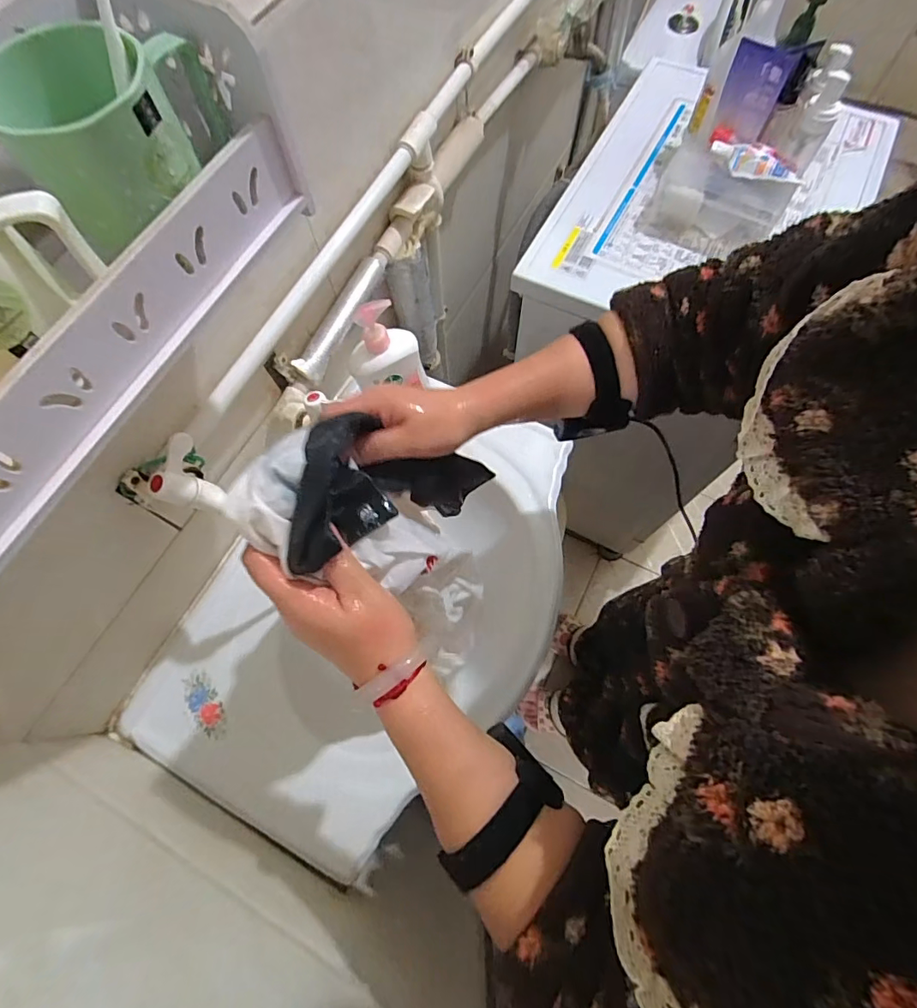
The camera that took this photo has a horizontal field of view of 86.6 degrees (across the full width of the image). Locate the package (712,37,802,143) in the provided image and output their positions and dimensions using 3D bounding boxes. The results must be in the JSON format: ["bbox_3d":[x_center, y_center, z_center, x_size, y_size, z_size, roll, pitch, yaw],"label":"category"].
[{"bbox_3d":[0.396,-0.556,0.657,0.072,0.096,0.029,38,75,15],"label":"package"}]

